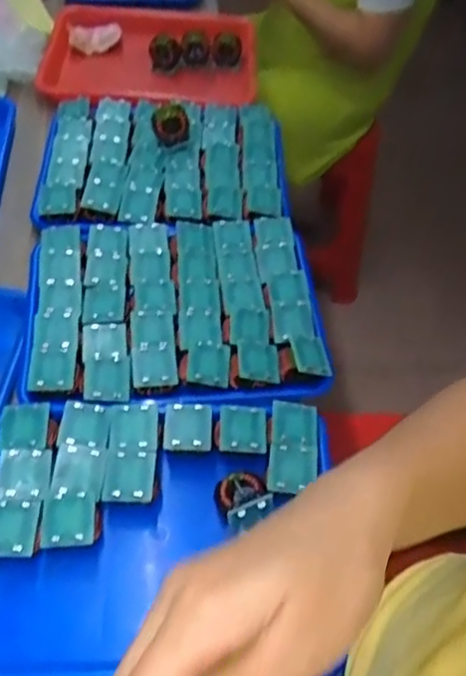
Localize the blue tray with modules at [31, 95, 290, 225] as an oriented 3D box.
[{"bbox_3d":[-0.093,-0.260,0.843,0.324,0.045,0.292,1,55,-4],"label":"blue tray with modules"}]

